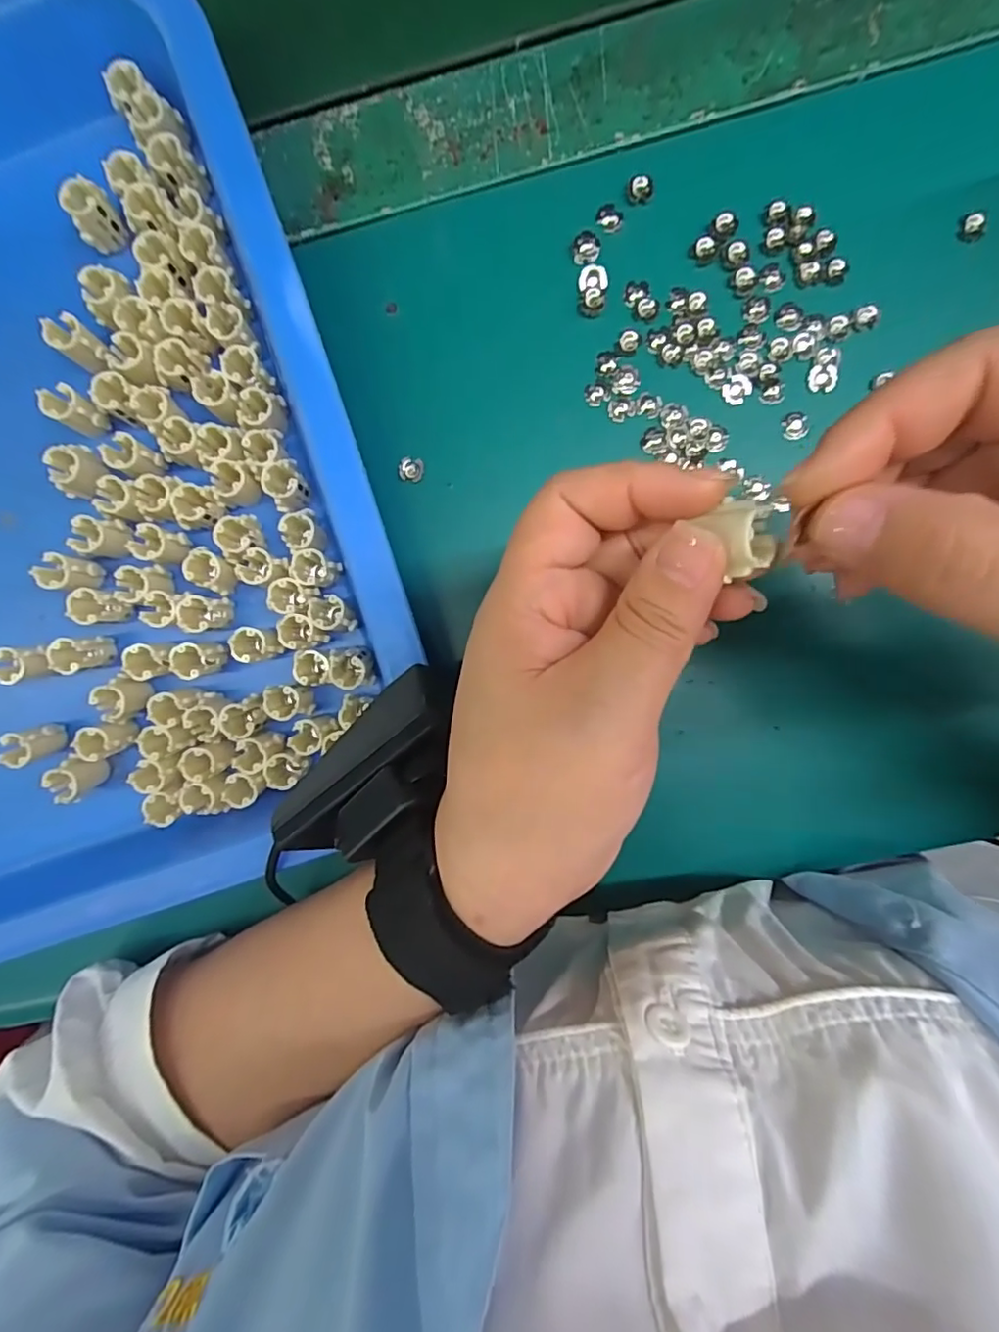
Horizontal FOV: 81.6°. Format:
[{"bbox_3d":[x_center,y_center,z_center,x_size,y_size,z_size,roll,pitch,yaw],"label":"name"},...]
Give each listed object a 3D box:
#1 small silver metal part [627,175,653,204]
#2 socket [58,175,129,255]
[{"bbox_3d":[0.056,-0.191,0.230,0.010,0.004,0.010,11,92,4],"label":"small silver metal part"},{"bbox_3d":[-0.160,-0.178,0.229,0.017,0.020,0.014,-39,88,4],"label":"socket"}]

